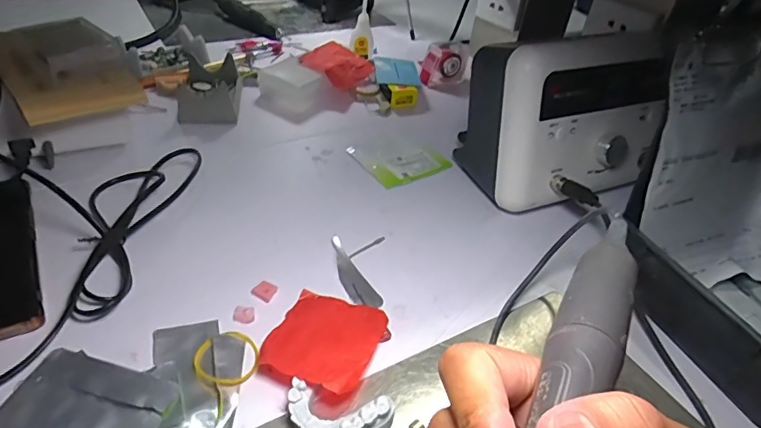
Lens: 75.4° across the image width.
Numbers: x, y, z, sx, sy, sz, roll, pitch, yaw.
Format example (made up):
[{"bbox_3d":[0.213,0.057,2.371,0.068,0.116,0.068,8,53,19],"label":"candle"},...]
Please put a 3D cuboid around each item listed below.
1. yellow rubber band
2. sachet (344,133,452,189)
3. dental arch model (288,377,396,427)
[{"bbox_3d":[-0.102,0.095,0.326,0.041,0.004,0.043,4,40,-4],"label":"yellow rubber band"},{"bbox_3d":[0.020,-0.061,0.541,0.087,0.005,0.079,-22,48,-30],"label":"sachet"},{"bbox_3d":[-0.026,0.123,0.291,0.063,0.022,0.033,12,40,6],"label":"dental arch model"}]

